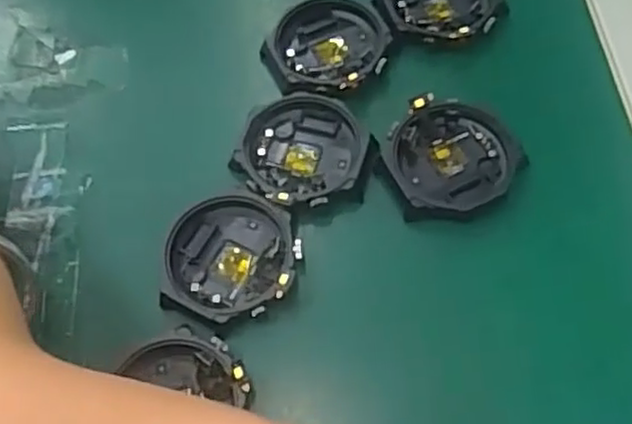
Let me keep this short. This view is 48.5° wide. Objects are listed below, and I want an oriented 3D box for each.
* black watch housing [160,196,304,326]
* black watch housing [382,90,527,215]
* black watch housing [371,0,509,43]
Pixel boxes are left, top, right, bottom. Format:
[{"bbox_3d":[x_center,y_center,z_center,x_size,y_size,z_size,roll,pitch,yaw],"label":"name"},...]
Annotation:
[{"bbox_3d":[-0.032,0.017,0.259,0.049,0.009,0.046,-6,63,1],"label":"black watch housing"},{"bbox_3d":[0.054,-0.022,0.274,0.049,0.011,0.049,-19,63,-6],"label":"black watch housing"},{"bbox_3d":[0.054,-0.093,0.311,0.053,0.010,0.047,-10,63,-1],"label":"black watch housing"}]

